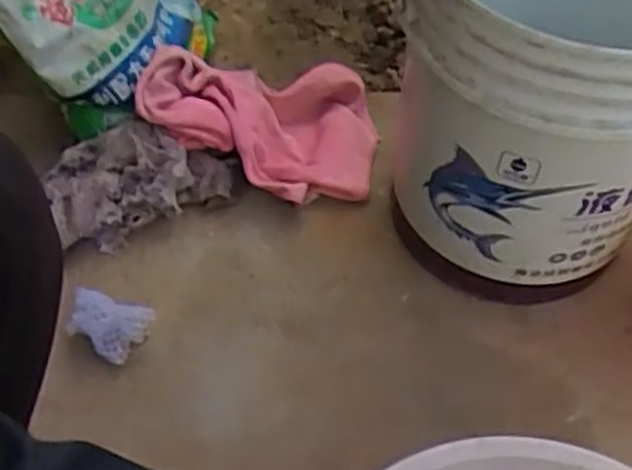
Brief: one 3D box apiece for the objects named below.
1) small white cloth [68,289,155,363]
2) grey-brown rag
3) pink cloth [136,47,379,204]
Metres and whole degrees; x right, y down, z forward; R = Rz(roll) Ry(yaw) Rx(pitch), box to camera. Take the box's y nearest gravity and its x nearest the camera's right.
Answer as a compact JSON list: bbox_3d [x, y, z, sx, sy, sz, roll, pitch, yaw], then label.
[{"bbox_3d":[-0.214,0.090,0.821,0.082,0.050,0.060,21,57,14],"label":"small white cloth"},{"bbox_3d":[-0.202,-0.071,0.935,0.206,0.069,0.127,-25,59,-17],"label":"grey-brown rag"},{"bbox_3d":[-0.067,-0.133,0.970,0.290,0.051,0.189,6,65,-12],"label":"pink cloth"}]

